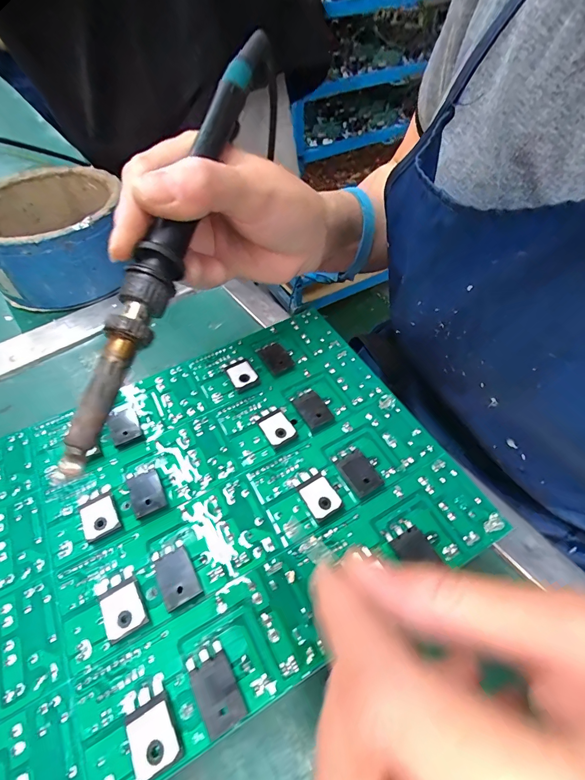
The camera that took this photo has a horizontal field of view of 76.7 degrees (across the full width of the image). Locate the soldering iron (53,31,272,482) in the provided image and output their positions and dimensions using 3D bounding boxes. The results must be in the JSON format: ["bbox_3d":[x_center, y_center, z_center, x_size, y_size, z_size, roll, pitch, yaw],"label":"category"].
[{"bbox_3d":[-0.048,-0.076,0.163,0.014,0.018,0.233,15,75,10],"label":"soldering iron"}]

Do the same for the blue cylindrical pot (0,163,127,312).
[{"bbox_3d":[-0.195,-0.130,0.307,0.110,0.061,0.119,-24,56,-17],"label":"blue cylindrical pot"}]

